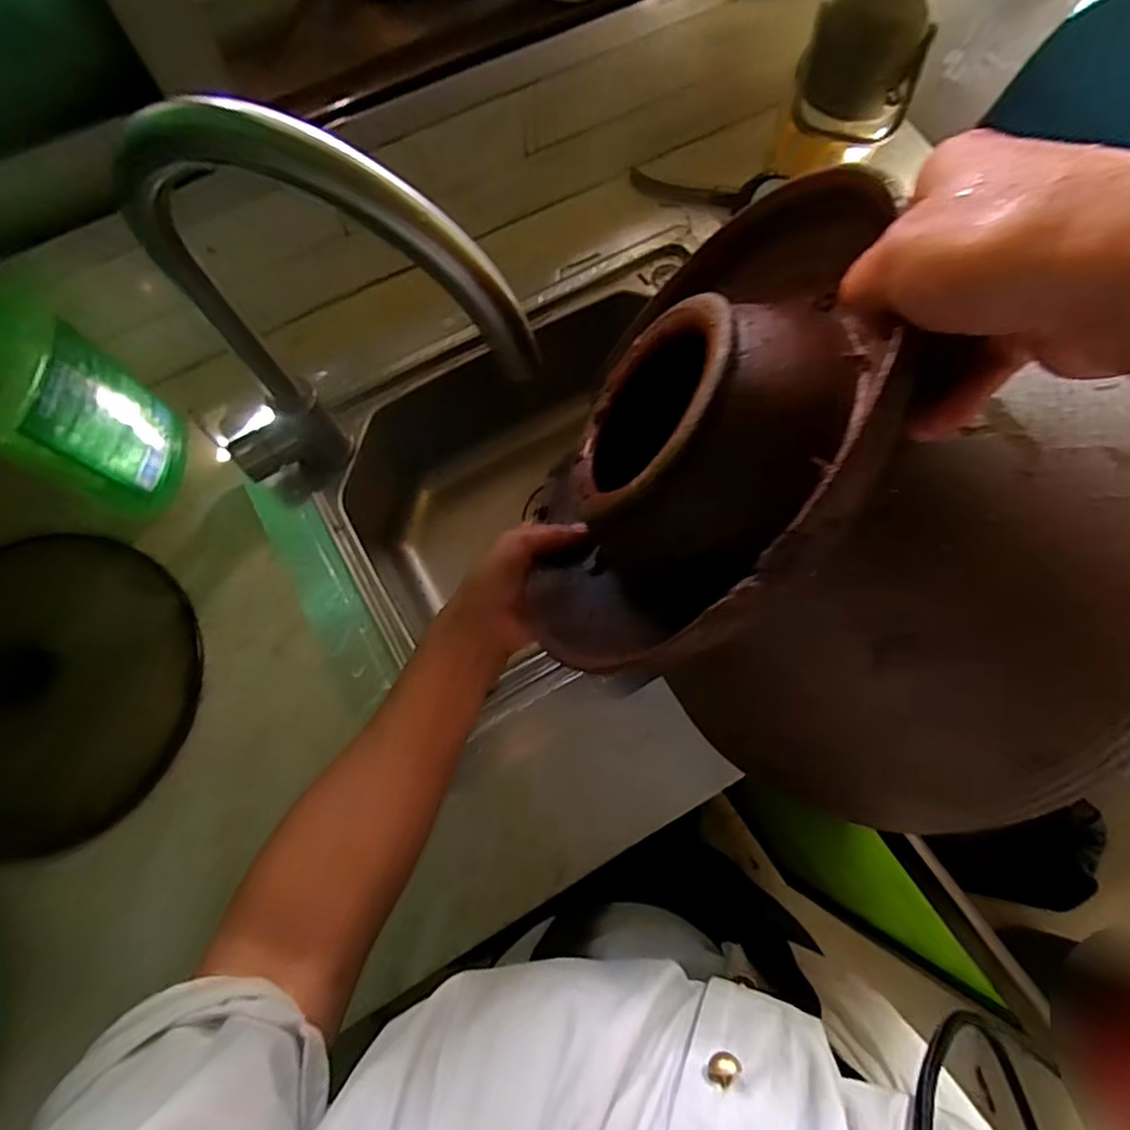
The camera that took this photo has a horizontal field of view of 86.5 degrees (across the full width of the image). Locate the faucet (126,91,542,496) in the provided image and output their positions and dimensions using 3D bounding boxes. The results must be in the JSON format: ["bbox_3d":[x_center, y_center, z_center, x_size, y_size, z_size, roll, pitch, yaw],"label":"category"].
[{"bbox_3d":[-0.146,-0.111,0.389,0.257,0.338,0.062,17,75,4],"label":"faucet"}]

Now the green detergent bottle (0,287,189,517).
[{"bbox_3d":[-0.374,-0.123,0.426,0.073,0.263,0.099,27,76,6],"label":"green detergent bottle"}]

